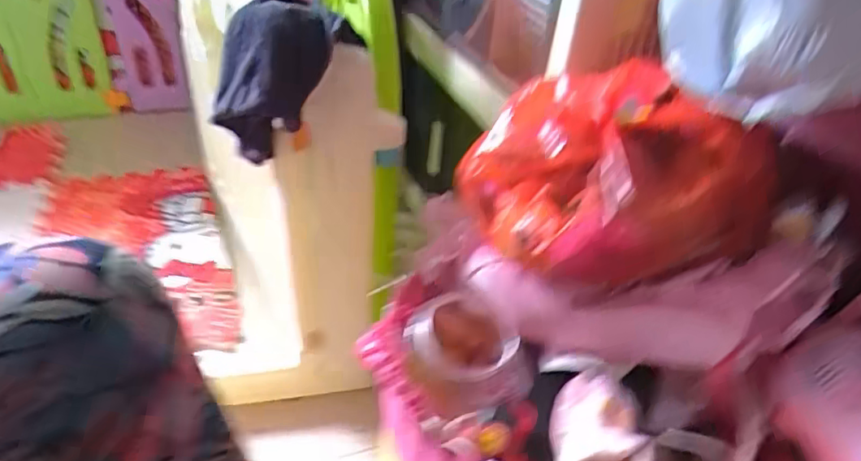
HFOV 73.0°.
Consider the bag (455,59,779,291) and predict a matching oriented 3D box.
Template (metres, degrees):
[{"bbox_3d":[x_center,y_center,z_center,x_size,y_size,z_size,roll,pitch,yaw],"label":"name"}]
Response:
[{"bbox_3d":[0.153,-0.057,0.540,0.220,0.138,0.221,-10,39,-21],"label":"bag"}]

